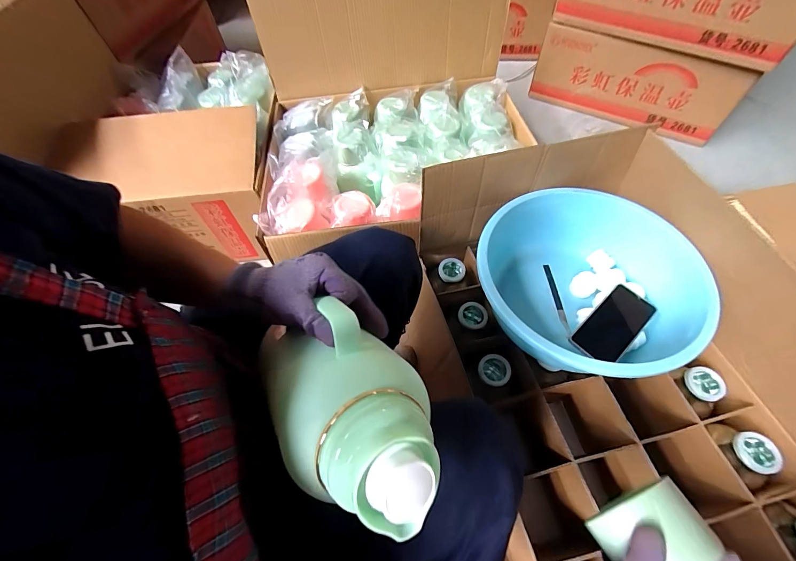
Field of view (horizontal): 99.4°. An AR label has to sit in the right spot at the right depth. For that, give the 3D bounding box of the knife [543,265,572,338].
[{"bbox_3d":[0.323,0.038,0.685,0.014,0.009,0.164,-5,57,1],"label":"knife"}]

